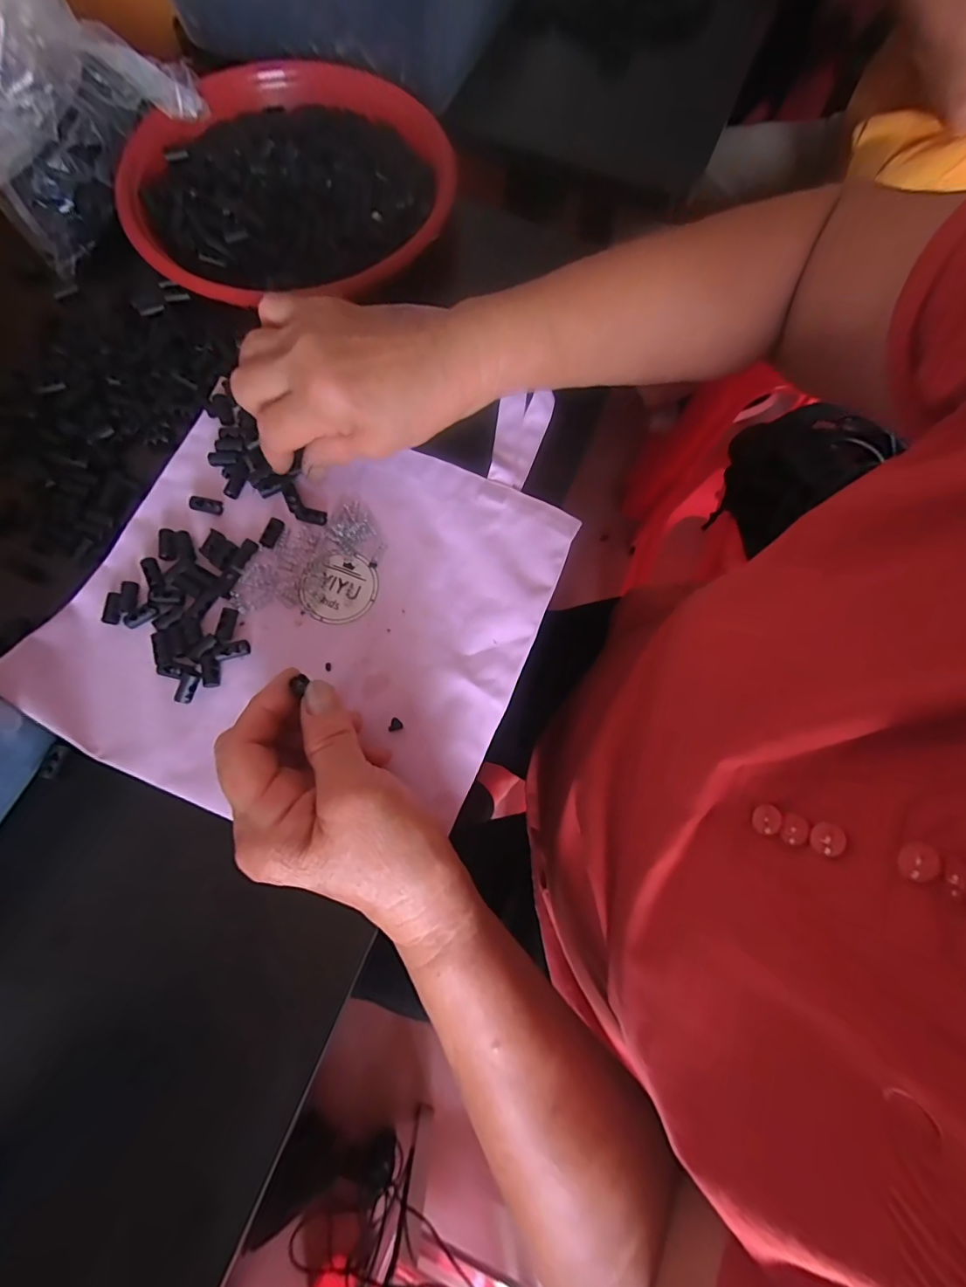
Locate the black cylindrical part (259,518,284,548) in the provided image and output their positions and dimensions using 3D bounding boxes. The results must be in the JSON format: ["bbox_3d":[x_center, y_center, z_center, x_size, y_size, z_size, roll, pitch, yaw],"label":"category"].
[{"bbox_3d":[-0.132,-0.069,0.310,0.009,0.004,0.019,17,75,3],"label":"black cylindrical part"}]

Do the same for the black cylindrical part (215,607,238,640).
[{"bbox_3d":[-0.151,-0.012,0.293,0.007,0.005,0.019,10,75,1],"label":"black cylindrical part"}]

